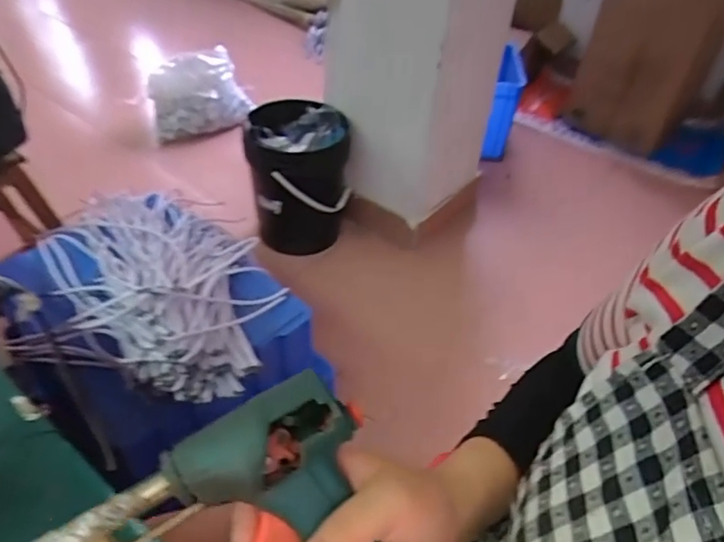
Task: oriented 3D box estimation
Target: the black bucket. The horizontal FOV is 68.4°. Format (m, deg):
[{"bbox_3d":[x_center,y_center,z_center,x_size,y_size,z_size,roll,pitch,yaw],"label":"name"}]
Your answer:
[{"bbox_3d":[-0.195,-0.273,1.653,0.287,0.405,0.287,2,45,-2],"label":"black bucket"}]

